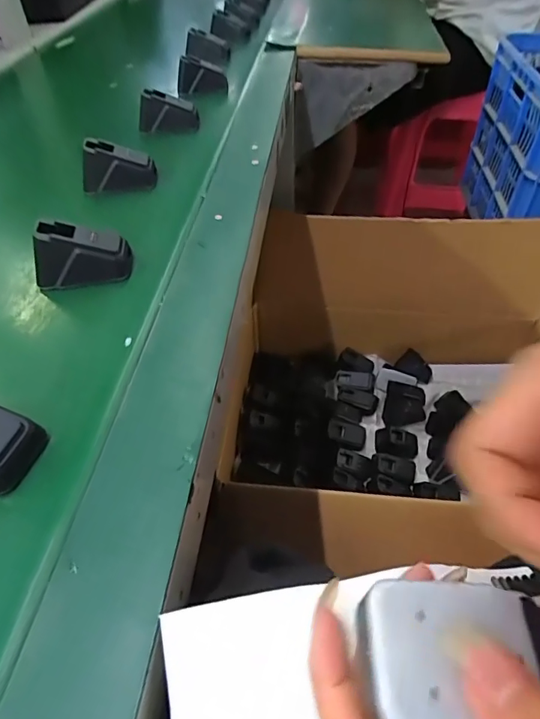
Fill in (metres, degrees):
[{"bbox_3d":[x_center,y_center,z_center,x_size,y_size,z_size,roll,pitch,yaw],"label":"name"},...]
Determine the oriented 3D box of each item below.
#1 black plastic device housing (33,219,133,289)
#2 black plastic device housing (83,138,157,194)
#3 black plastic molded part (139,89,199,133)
[{"bbox_3d":[-0.143,-0.082,0.355,0.066,0.039,0.033,-8,48,-6],"label":"black plastic device housing"},{"bbox_3d":[-0.147,-0.189,0.460,0.064,0.038,0.034,0,48,1],"label":"black plastic device housing"},{"bbox_3d":[-0.120,-0.294,0.559,0.066,0.034,0.033,3,48,5],"label":"black plastic molded part"}]

